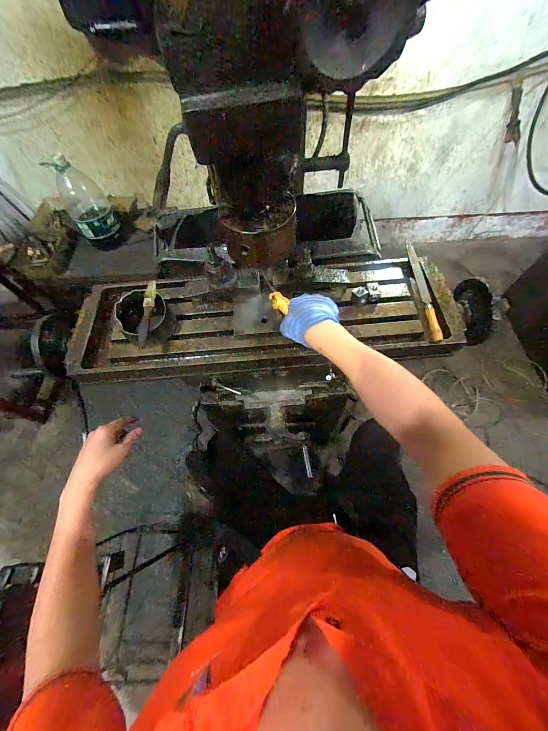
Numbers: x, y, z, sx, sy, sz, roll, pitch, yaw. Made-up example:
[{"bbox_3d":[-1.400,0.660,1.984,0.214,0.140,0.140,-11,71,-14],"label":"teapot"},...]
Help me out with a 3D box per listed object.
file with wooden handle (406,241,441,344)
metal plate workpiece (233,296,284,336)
[{"bbox_3d":[0.325,-0.166,0.598,0.025,0.024,0.270,-1,63,2],"label":"file with wooden handle"},{"bbox_3d":[-0.035,-0.105,0.575,0.098,0.010,0.086,-6,63,0],"label":"metal plate workpiece"}]

